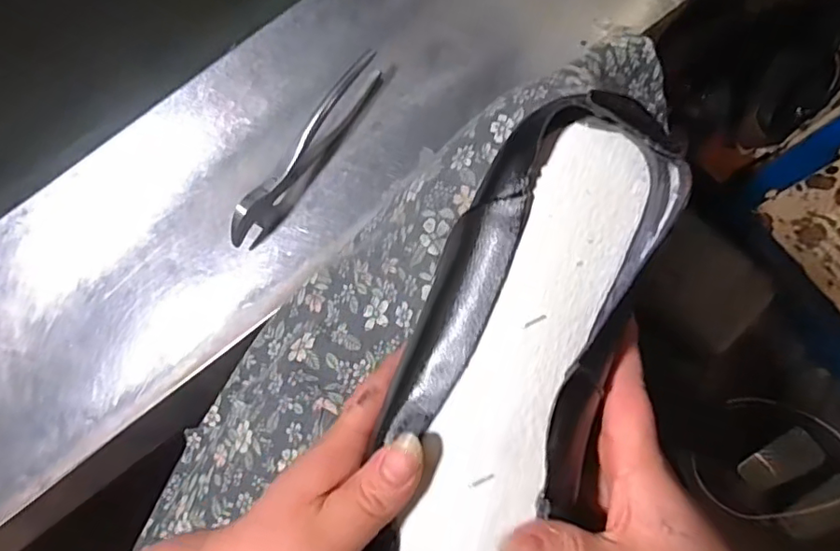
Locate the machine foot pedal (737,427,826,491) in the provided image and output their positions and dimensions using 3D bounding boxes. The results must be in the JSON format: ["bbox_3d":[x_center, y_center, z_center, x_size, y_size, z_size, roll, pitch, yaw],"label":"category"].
[{"bbox_3d":[0.667,0.345,1.043,0.137,0.021,0.067,-43,81,19],"label":"machine foot pedal"}]

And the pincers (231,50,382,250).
[{"bbox_3d":[-0.095,-0.107,0.481,0.021,0.047,0.194,33,84,9],"label":"pincers"}]

